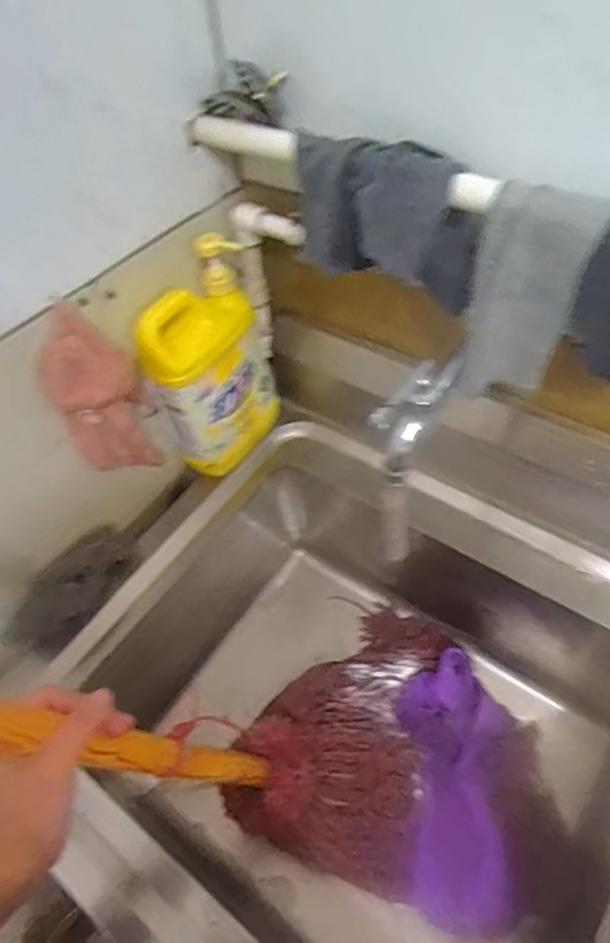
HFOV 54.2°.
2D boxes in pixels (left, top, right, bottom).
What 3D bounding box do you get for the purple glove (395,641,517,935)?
[{"bbox_3d":[0.168,0.347,0.671,0.127,0.048,0.273,3,52,9],"label":"purple glove"}]

